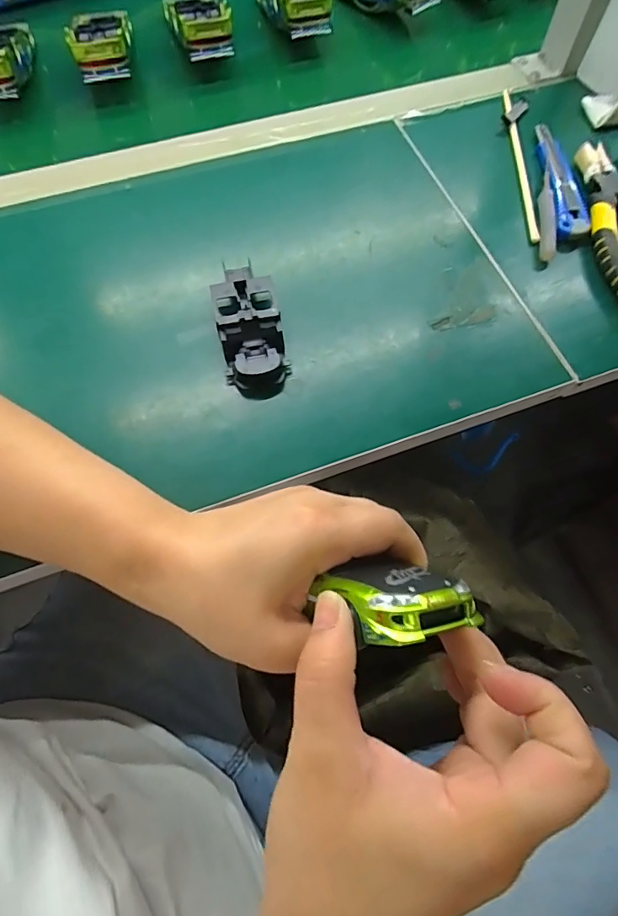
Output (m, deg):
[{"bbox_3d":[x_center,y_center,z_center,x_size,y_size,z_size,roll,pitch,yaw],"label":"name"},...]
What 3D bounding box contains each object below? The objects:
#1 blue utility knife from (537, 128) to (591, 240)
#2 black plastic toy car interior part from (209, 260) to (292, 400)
[{"bbox_3d":[0.206,-0.228,0.389,0.023,0.021,0.125,2,69,1],"label":"blue utility knife"},{"bbox_3d":[-0.040,-0.088,0.321,0.042,0.016,0.098,-12,70,-4],"label":"black plastic toy car interior part"}]

